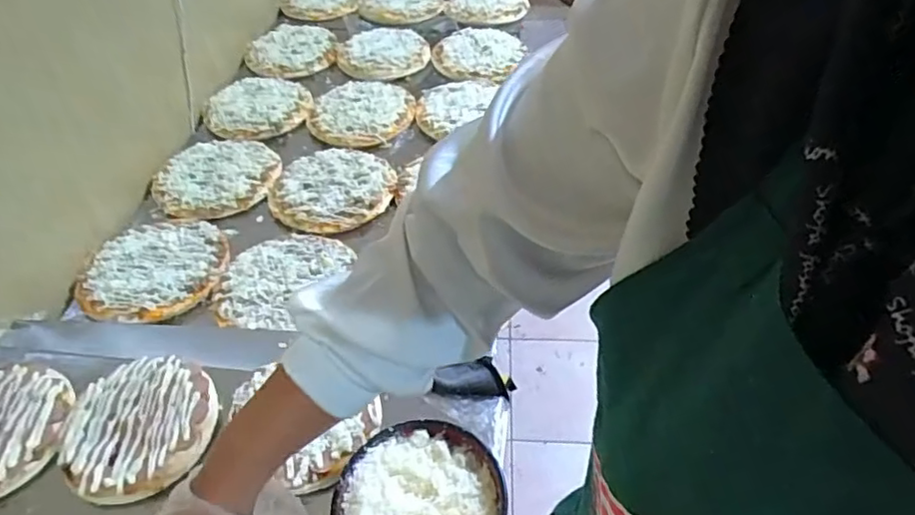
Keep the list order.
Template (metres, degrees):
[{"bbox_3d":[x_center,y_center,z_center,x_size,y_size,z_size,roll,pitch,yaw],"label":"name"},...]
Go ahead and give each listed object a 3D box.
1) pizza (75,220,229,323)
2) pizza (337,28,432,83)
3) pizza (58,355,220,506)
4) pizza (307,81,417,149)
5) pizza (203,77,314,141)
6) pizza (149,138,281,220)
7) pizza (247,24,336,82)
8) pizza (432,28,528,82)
[{"bbox_3d":[-0.448,0.013,0.881,0.197,0.018,0.203,-1,45,1],"label":"pizza"},{"bbox_3d":[-0.167,-0.467,1.334,0.203,0.024,0.217,-6,45,-4],"label":"pizza"},{"bbox_3d":[-0.324,0.169,0.606,0.146,0.029,0.139,-1,45,1],"label":"pizza"},{"bbox_3d":[-0.190,-0.292,1.185,0.207,0.031,0.194,-1,45,1],"label":"pizza"},{"bbox_3d":[-0.398,-0.307,1.197,0.187,0.031,0.203,-1,45,1],"label":"pizza"},{"bbox_3d":[-0.416,-0.146,1.039,0.194,0.025,0.211,-1,45,1],"label":"pizza"},{"bbox_3d":[-0.380,-0.482,1.377,0.217,0.032,0.200,-1,45,1],"label":"pizza"},{"bbox_3d":[0.044,-0.465,1.346,0.199,0.026,0.227,5,45,7],"label":"pizza"}]

